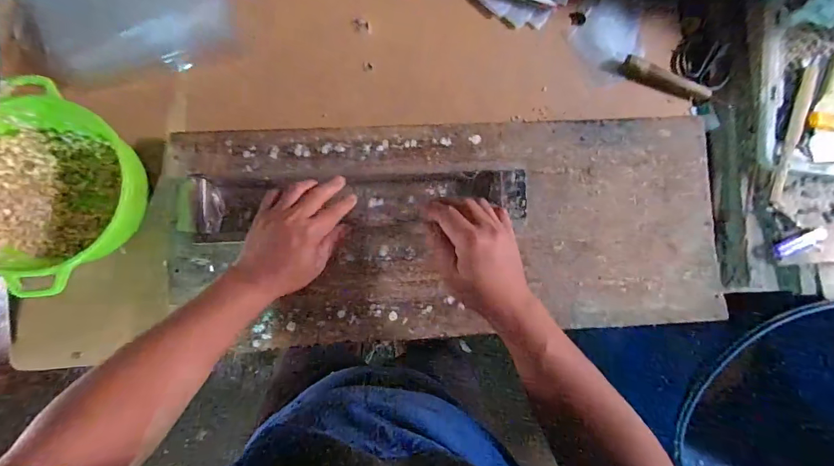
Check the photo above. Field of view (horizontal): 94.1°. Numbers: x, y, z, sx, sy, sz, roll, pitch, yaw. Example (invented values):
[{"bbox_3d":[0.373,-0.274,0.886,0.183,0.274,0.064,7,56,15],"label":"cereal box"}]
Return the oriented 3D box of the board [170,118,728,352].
[{"bbox_3d":[0.056,-0.009,0.527,0.748,0.042,0.293,-3,86,-4],"label":"board"}]

